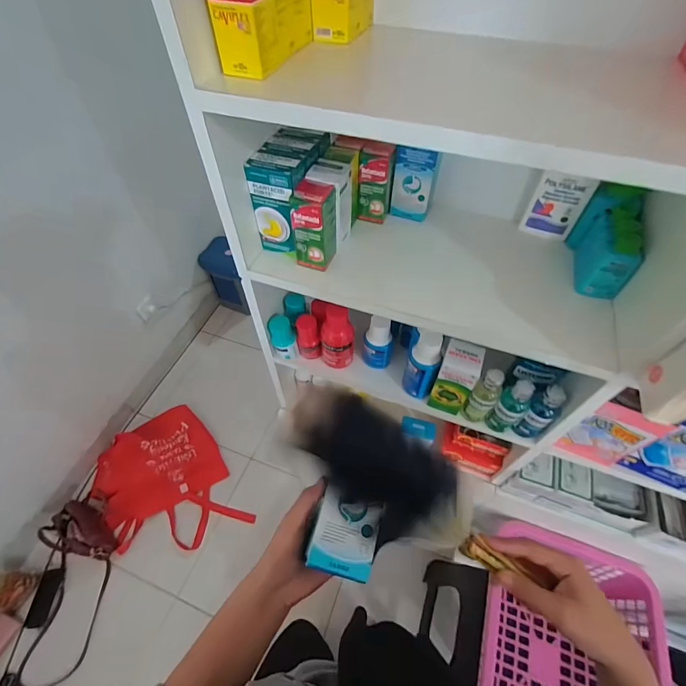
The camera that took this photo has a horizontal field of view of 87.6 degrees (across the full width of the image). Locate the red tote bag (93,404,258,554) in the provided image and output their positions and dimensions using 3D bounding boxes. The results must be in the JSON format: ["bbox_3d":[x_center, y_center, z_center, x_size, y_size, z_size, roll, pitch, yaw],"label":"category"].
[{"bbox_3d":[-0.658,0.521,1.325,0.414,0.133,0.492,-29,58,-20],"label":"red tote bag"}]

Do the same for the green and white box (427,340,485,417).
[{"bbox_3d":[0.176,0.057,0.556,0.056,0.130,0.043,20,55,14],"label":"green and white box"}]

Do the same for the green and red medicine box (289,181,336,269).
[{"bbox_3d":[-0.035,-0.152,0.465,0.045,0.101,0.045,14,54,10],"label":"green and red medicine box"}]

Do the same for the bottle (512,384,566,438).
[{"bbox_3d":[0.294,0.107,0.534,0.030,0.111,0.038,-30,59,-21],"label":"bottle"}]

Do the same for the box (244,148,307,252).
[{"bbox_3d":[-0.080,-0.180,0.474,0.062,0.120,0.051,23,56,16],"label":"box"}]

